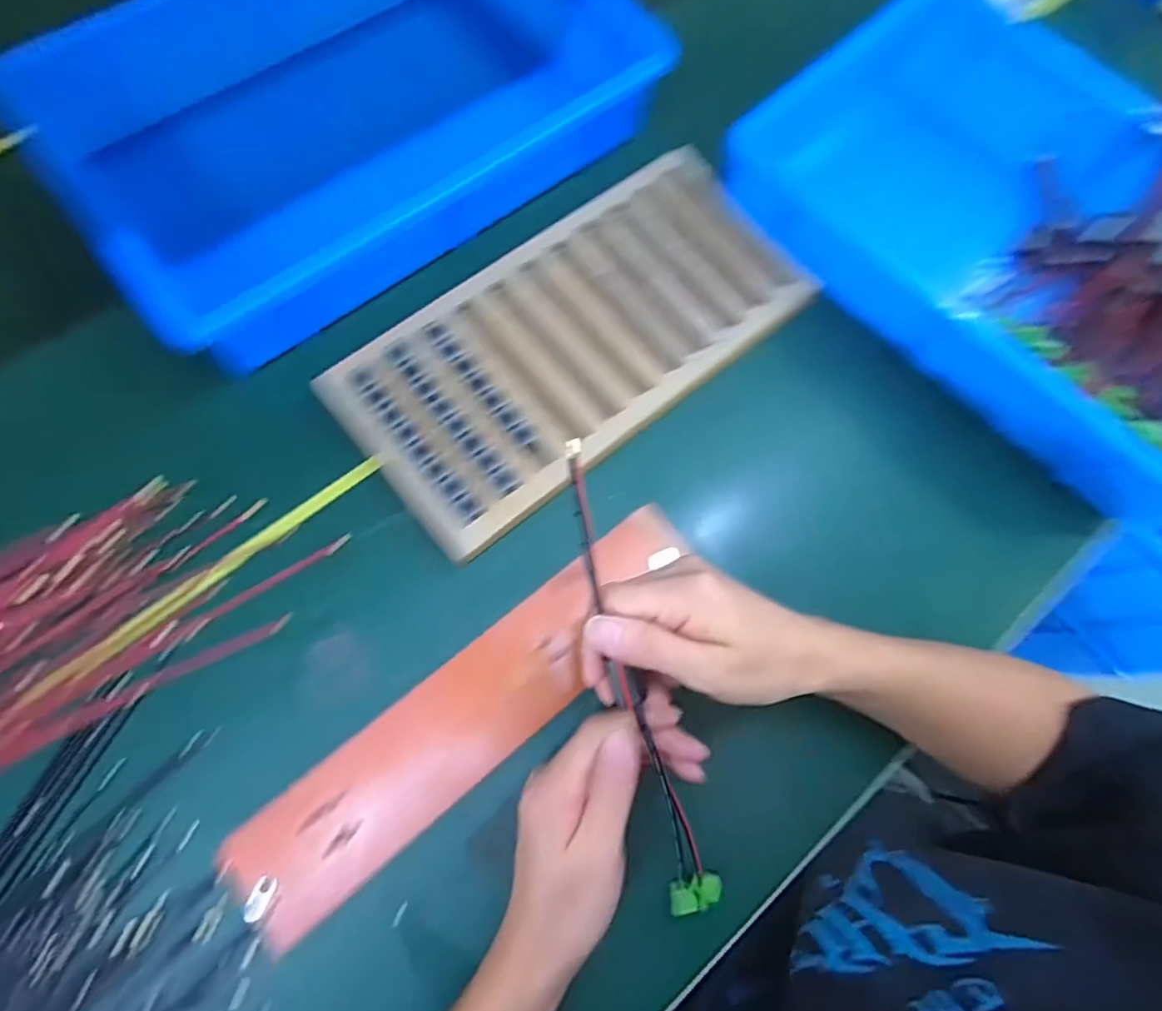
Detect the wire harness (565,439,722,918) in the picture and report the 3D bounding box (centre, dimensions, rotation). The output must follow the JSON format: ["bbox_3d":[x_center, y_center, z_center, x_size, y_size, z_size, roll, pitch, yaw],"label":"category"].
[{"bbox_3d":[0.031,0.107,0.318,0.028,0.014,0.291,-18,106,-5],"label":"wire harness"}]

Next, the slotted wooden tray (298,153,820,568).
[{"bbox_3d":[-0.002,-0.138,0.458,0.364,0.028,0.171,-38,80,-13],"label":"slotted wooden tray"}]

